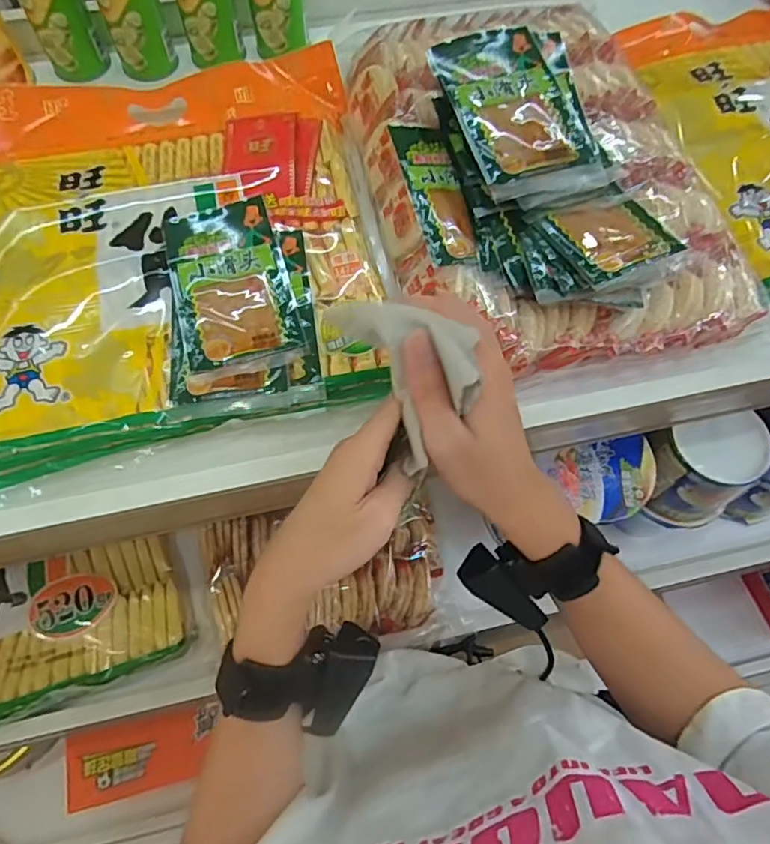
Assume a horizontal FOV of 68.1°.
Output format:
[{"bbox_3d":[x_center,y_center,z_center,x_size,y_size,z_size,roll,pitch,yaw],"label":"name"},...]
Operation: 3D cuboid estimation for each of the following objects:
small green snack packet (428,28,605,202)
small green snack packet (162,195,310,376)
[{"bbox_3d":[0.113,-0.277,0.502,0.100,0.020,0.181,-15,66,-9],"label":"small green snack packet"},{"bbox_3d":[-0.135,-0.122,0.500,0.097,0.016,0.180,-16,66,-9],"label":"small green snack packet"}]

